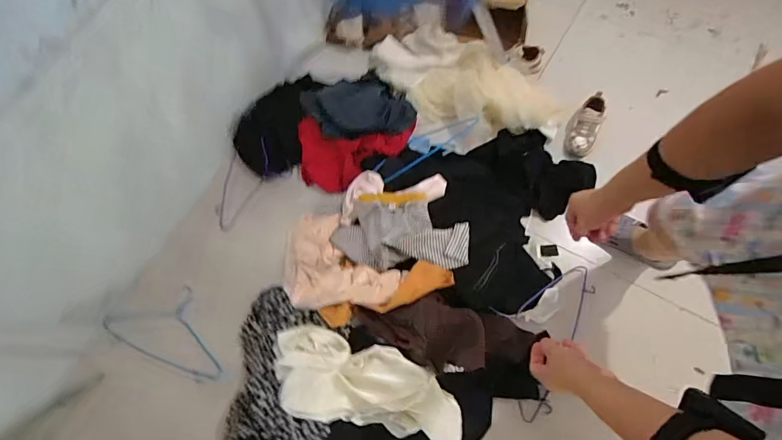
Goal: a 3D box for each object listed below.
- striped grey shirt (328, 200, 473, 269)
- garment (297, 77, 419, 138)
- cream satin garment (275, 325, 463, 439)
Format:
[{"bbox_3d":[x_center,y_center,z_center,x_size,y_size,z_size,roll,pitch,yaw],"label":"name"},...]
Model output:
[{"bbox_3d":[0.001,0.040,1.118,0.398,0.121,0.186,4,74,23],"label":"striped grey shirt"},{"bbox_3d":[-0.106,-0.357,1.320,0.355,0.065,0.188,-2,73,8],"label":"garment"},{"bbox_3d":[-0.056,0.421,1.035,0.497,0.069,0.204,14,76,5],"label":"cream satin garment"}]

